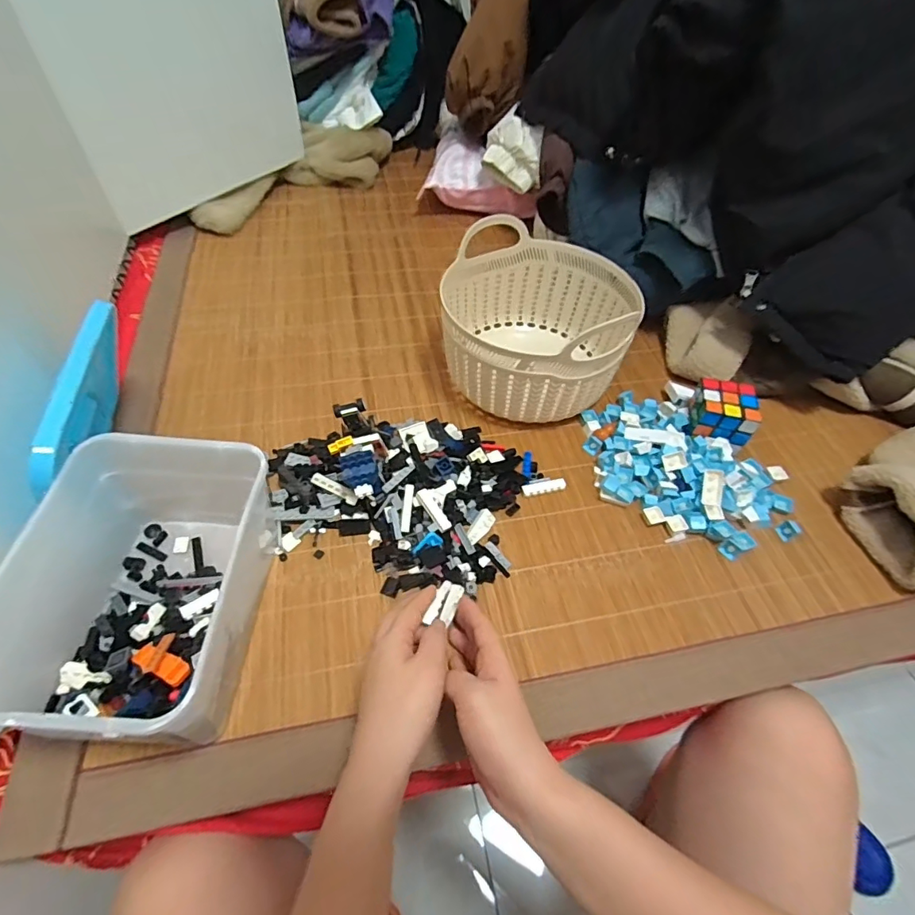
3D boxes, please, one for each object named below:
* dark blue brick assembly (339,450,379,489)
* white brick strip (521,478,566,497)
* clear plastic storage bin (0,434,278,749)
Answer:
[{"bbox_3d":[-0.095,0.019,0.492,0.032,0.041,0.031,-12,54,-12],"label":"dark blue brick assembly"},{"bbox_3d":[0.093,0.032,0.541,0.047,0.008,0.014,-10,54,-11],"label":"white brick strip"},{"bbox_3d":[-0.234,0.104,0.391,0.149,0.123,0.206,2,52,-1],"label":"clear plastic storage bin"}]

